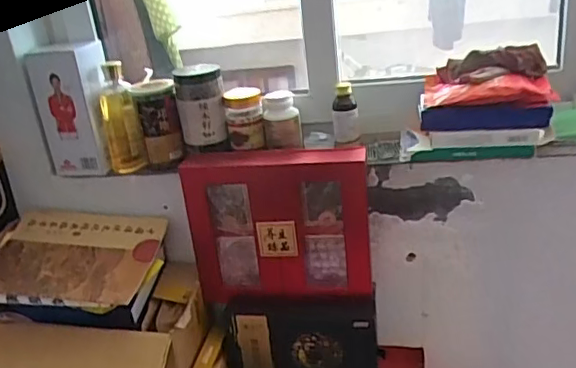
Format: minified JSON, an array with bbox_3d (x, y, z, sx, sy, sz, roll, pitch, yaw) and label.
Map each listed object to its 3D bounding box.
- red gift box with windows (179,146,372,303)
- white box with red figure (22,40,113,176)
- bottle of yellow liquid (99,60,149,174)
[{"bbox_3d":[-0.016,0.077,1.038,0.330,0.275,0.075,-4,24,5],"label":"red gift box with windows"},{"bbox_3d":[-0.386,-0.137,1.046,0.118,0.228,0.101,0,24,14],"label":"white box with red figure"},{"bbox_3d":[-0.316,-0.122,1.073,0.066,0.201,0.069,-13,25,-15],"label":"bottle of yellow liquid"}]

